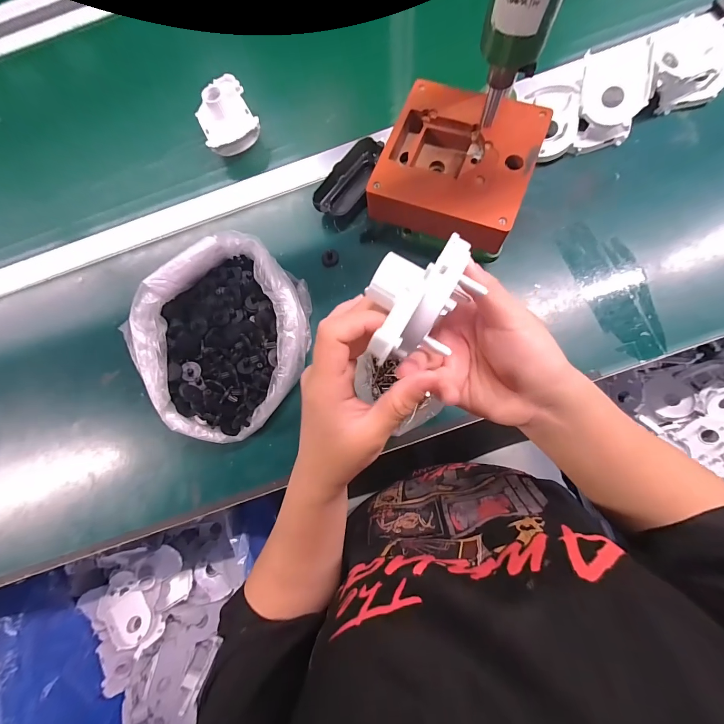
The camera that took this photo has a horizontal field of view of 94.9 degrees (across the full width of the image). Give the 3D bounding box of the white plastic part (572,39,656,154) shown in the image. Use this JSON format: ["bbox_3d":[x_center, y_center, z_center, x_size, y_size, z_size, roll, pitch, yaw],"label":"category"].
[{"bbox_3d":[0.285,-0.306,0.382,0.068,0.051,0.094,1,82,5],"label":"white plastic part"}]

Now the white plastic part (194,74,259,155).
[{"bbox_3d":[-0.178,-0.321,0.426,0.068,0.036,0.090,-26,80,0],"label":"white plastic part"}]

